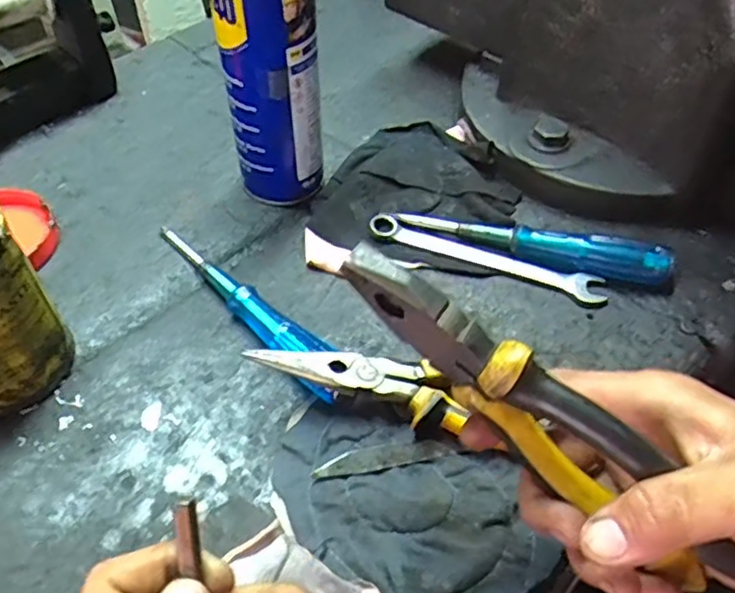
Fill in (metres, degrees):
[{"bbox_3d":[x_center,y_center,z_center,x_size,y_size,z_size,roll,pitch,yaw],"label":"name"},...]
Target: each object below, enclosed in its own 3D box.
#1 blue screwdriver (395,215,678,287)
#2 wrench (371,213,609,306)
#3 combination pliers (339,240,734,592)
[{"bbox_3d":[0.112,-0.038,0.445,0.183,0.026,0.021,14,51,12],"label":"blue screwdriver"},{"bbox_3d":[0.082,-0.026,0.455,0.166,0.015,0.024,19,52,16],"label":"wrench"},{"bbox_3d":[0.070,0.048,0.255,0.195,0.043,0.016,41,56,-5],"label":"combination pliers"}]

